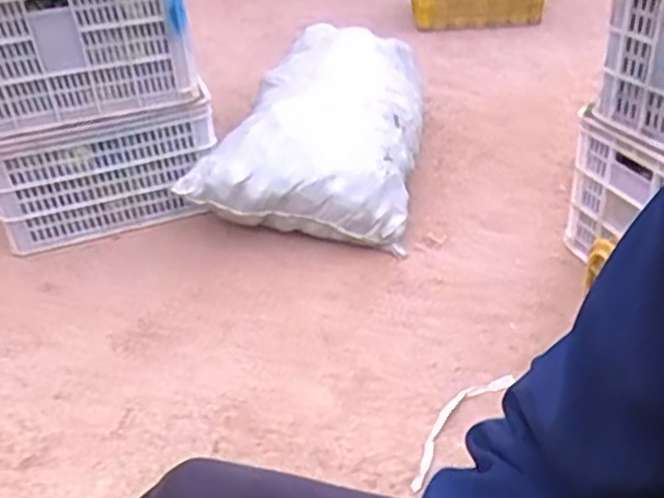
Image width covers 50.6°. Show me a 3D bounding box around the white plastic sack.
[{"bbox_3d":[-0.017,-0.309,1.722,0.464,0.238,0.718,3,34,11],"label":"white plastic sack"}]

